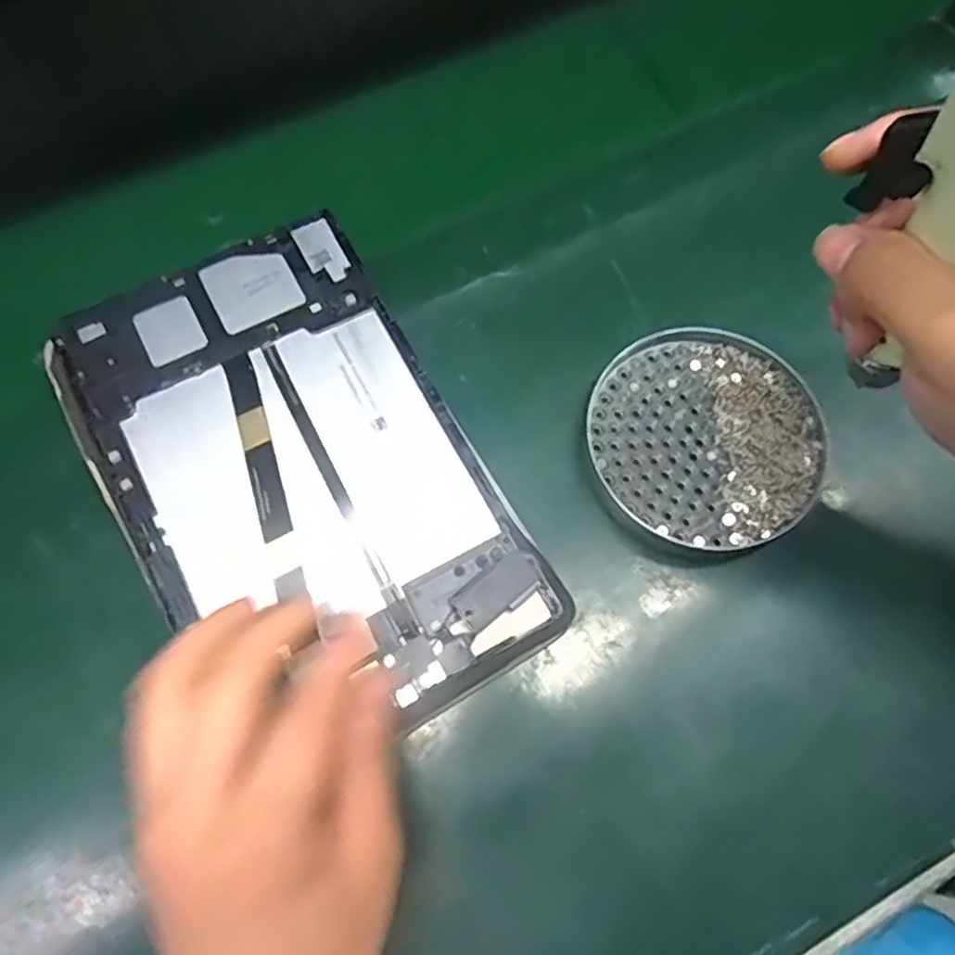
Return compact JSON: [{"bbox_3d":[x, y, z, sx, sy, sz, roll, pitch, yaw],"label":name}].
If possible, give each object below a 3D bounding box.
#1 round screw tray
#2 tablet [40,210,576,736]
[{"bbox_3d":[0.112,-0.020,0.357,0.106,0.019,0.112,0,70,-1],"label":"round screw tray"},{"bbox_3d":[-0.084,-0.003,0.326,0.154,0.015,0.243,-29,74,-11],"label":"tablet"}]

